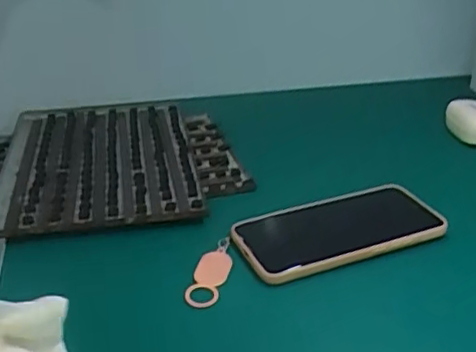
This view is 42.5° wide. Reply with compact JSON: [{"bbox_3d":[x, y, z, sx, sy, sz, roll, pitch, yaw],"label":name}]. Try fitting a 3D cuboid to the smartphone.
[{"bbox_3d":[0.078,0.041,0.487,0.158,0.013,0.076,-12,30,-18],"label":"smartphone"}]

